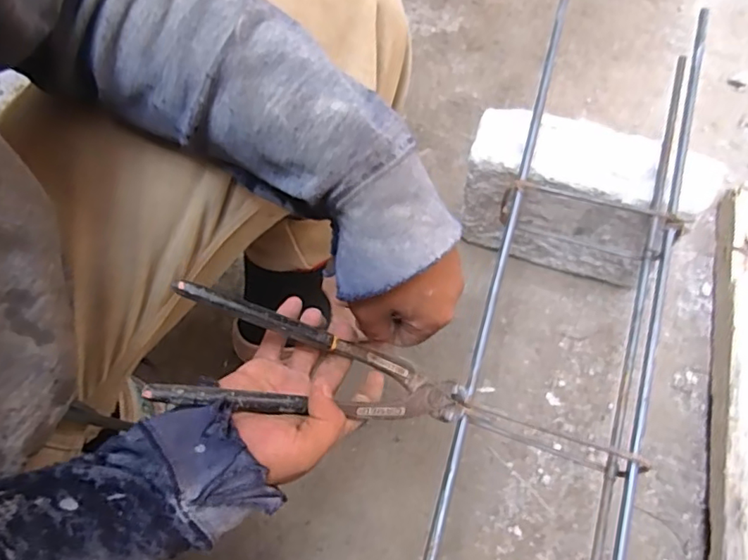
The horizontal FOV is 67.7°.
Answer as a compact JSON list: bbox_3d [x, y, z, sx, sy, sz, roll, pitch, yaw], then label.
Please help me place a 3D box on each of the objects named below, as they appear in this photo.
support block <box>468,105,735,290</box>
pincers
[{"bbox_3d":[0.220,-0.087,0.643,0.226,0.222,0.082,19,72,9],"label":"support block"},{"bbox_3d":[-0.031,0.065,0.375,0.218,0.017,0.068,18,68,-24],"label":"pincers"}]

